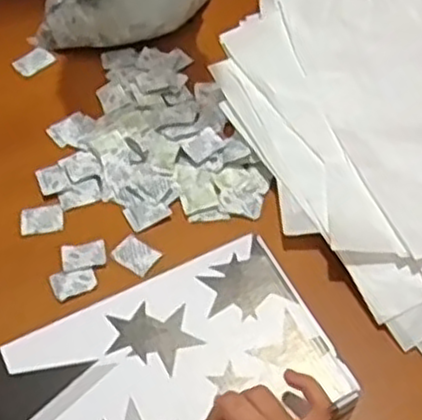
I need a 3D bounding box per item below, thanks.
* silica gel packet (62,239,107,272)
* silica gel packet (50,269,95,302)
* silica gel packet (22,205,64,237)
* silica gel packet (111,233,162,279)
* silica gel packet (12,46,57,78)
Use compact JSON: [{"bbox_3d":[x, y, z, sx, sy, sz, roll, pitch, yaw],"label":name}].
[{"bbox_3d":[-0.117,0.041,0.664,0.040,0.004,0.028,-10,55,-7],"label":"silica gel packet"},{"bbox_3d":[-0.123,0.064,0.649,0.037,0.005,0.027,-22,57,-15],"label":"silica gel packet"},{"bbox_3d":[-0.160,0.009,0.687,0.040,0.004,0.030,-7,55,-5],"label":"silica gel packet"},{"bbox_3d":[-0.069,0.041,0.664,0.040,0.004,0.029,33,61,21],"label":"silica gel packet"},{"bbox_3d":[-0.198,-0.166,0.811,0.043,0.006,0.032,-36,62,-23],"label":"silica gel packet"}]

